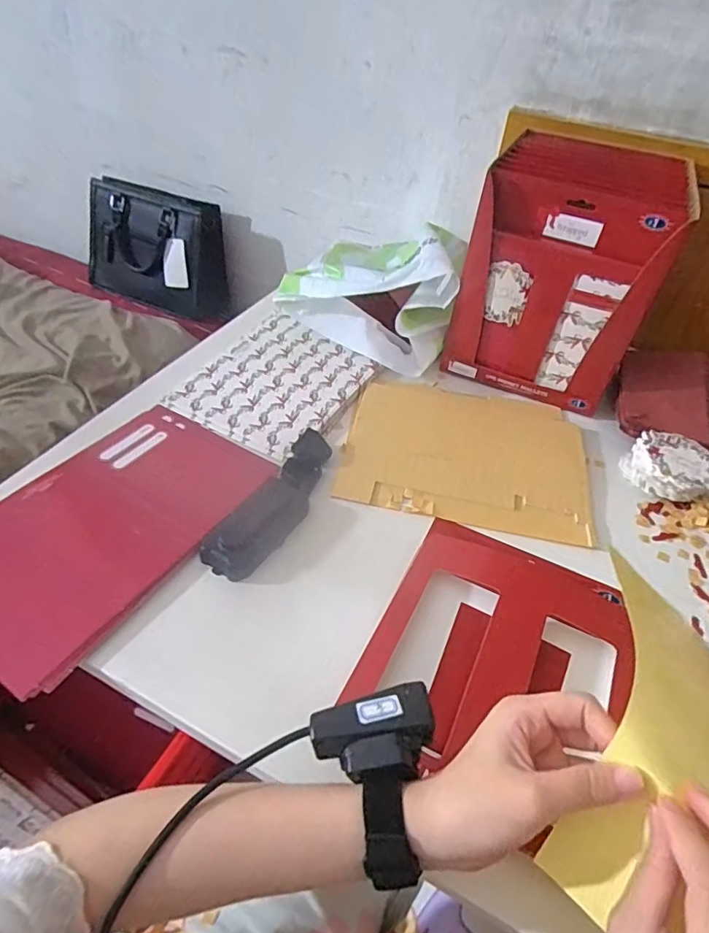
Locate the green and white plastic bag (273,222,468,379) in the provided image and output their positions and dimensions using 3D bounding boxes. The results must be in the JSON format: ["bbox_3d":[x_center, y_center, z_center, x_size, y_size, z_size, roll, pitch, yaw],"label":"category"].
[{"bbox_3d":[0.046,-0.259,0.739,0.214,0.123,0.270,20,44,15],"label":"green and white plastic bag"}]

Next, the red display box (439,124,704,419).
[{"bbox_3d":[0.248,-0.230,0.641,0.201,0.263,0.171,21,44,15],"label":"red display box"}]

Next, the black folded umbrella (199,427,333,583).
[{"bbox_3d":[-0.072,0.034,0.511,0.054,0.032,0.179,22,44,16],"label":"black folded umbrella"}]

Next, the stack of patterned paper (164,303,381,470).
[{"bbox_3d":[-0.088,-0.108,0.651,0.182,0.015,0.231,24,45,18],"label":"stack of patterned paper"}]

